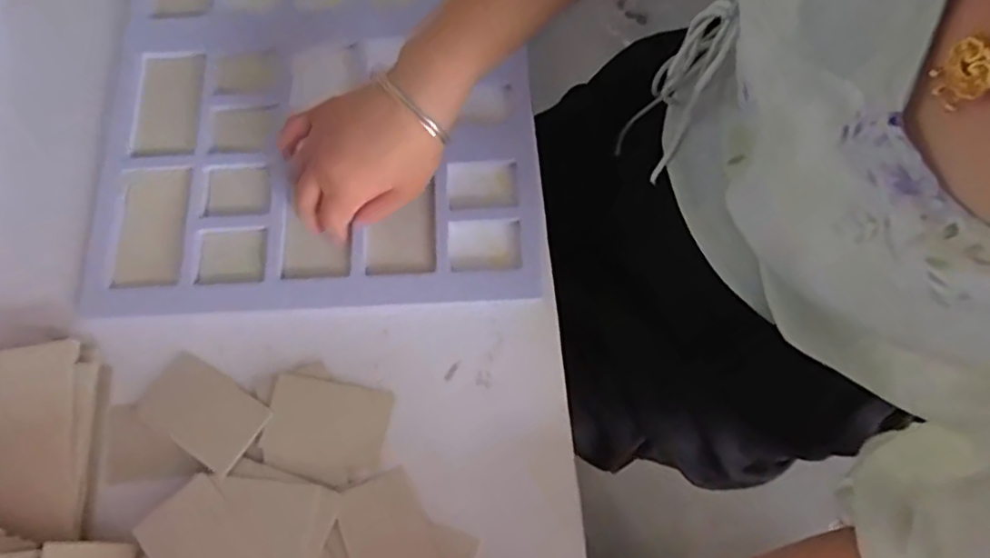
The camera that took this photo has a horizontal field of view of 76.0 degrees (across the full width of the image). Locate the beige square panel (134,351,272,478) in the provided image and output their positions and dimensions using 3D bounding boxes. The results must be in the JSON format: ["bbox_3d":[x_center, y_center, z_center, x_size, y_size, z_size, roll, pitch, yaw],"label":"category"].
[{"bbox_3d":[-0.212,0.094,0.456,0.092,0.010,0.055,30,75,9],"label":"beige square panel"}]

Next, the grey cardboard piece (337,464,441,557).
[{"bbox_3d":[-0.070,0.177,0.424,0.056,0.004,0.089,-14,64,-26],"label":"grey cardboard piece"}]

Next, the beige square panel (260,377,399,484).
[{"bbox_3d":[-0.122,0.107,0.452,0.084,0.010,0.068,10,73,4],"label":"beige square panel"}]

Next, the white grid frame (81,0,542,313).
[{"bbox_3d":[-0.150,-0.186,0.537,0.344,0.022,0.428,-3,73,0],"label":"white grid frame"}]

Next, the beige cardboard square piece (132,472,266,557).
[{"bbox_3d":[-0.188,0.174,0.407,0.052,0.005,0.089,-36,63,-28],"label":"beige cardboard square piece"}]

